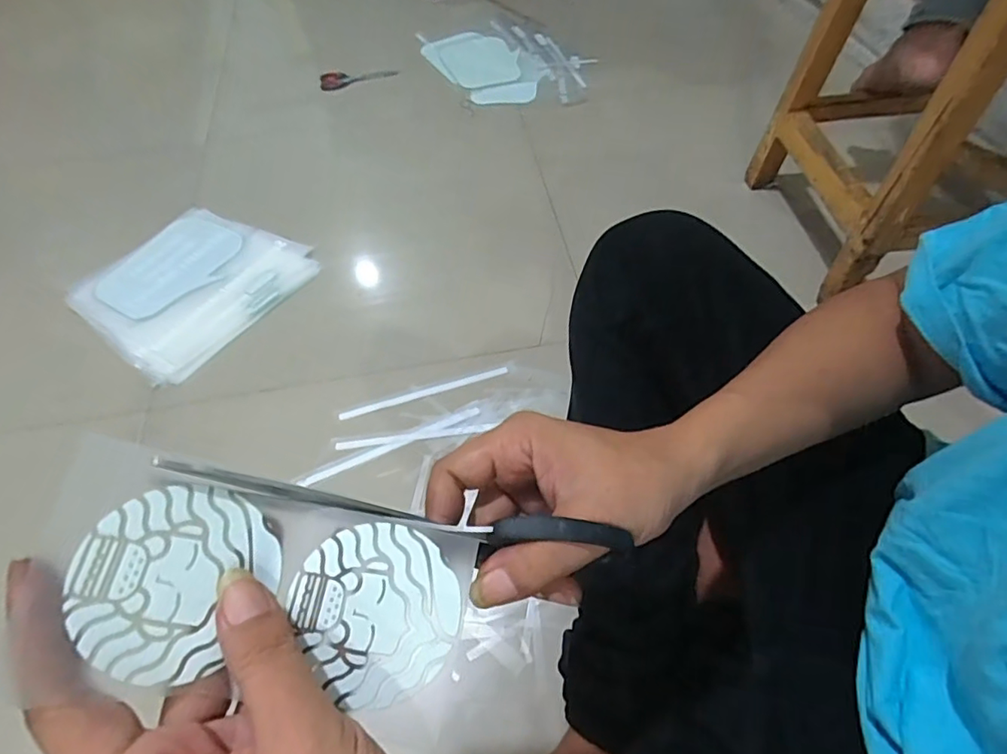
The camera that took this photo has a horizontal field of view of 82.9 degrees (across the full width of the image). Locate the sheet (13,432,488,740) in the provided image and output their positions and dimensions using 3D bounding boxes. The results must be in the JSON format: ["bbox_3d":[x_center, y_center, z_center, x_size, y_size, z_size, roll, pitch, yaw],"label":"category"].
[{"bbox_3d":[-0.090,0.082,0.215,0.153,0.020,0.074,22,56,-13],"label":"sheet"}]

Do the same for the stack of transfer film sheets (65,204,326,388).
[{"bbox_3d":[-0.465,-0.145,0.855,0.281,0.016,0.280,30,61,21],"label":"stack of transfer film sheets"}]

